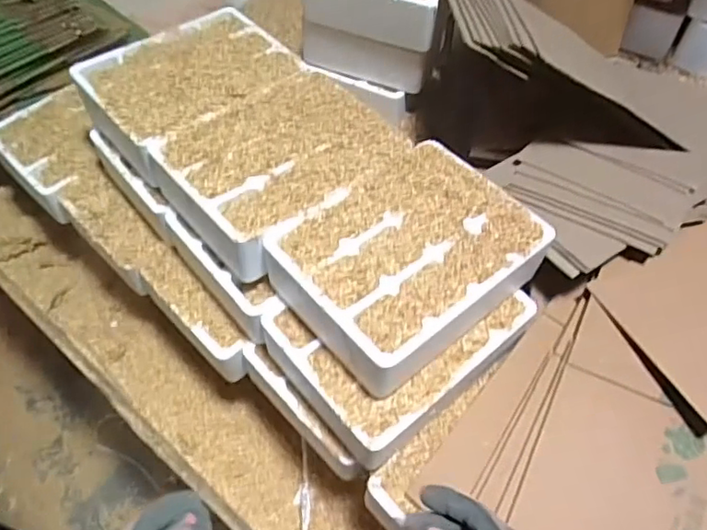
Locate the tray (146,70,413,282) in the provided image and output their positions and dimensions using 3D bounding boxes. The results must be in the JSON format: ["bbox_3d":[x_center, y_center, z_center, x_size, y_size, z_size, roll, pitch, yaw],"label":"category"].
[{"bbox_3d":[-0.079,-0.118,0.635,0.247,0.060,0.188,-38,66,-22],"label":"tray"}]

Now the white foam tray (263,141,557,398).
[{"bbox_3d":[0.056,-0.011,0.575,0.240,0.070,0.182,-36,65,-21],"label":"white foam tray"}]

